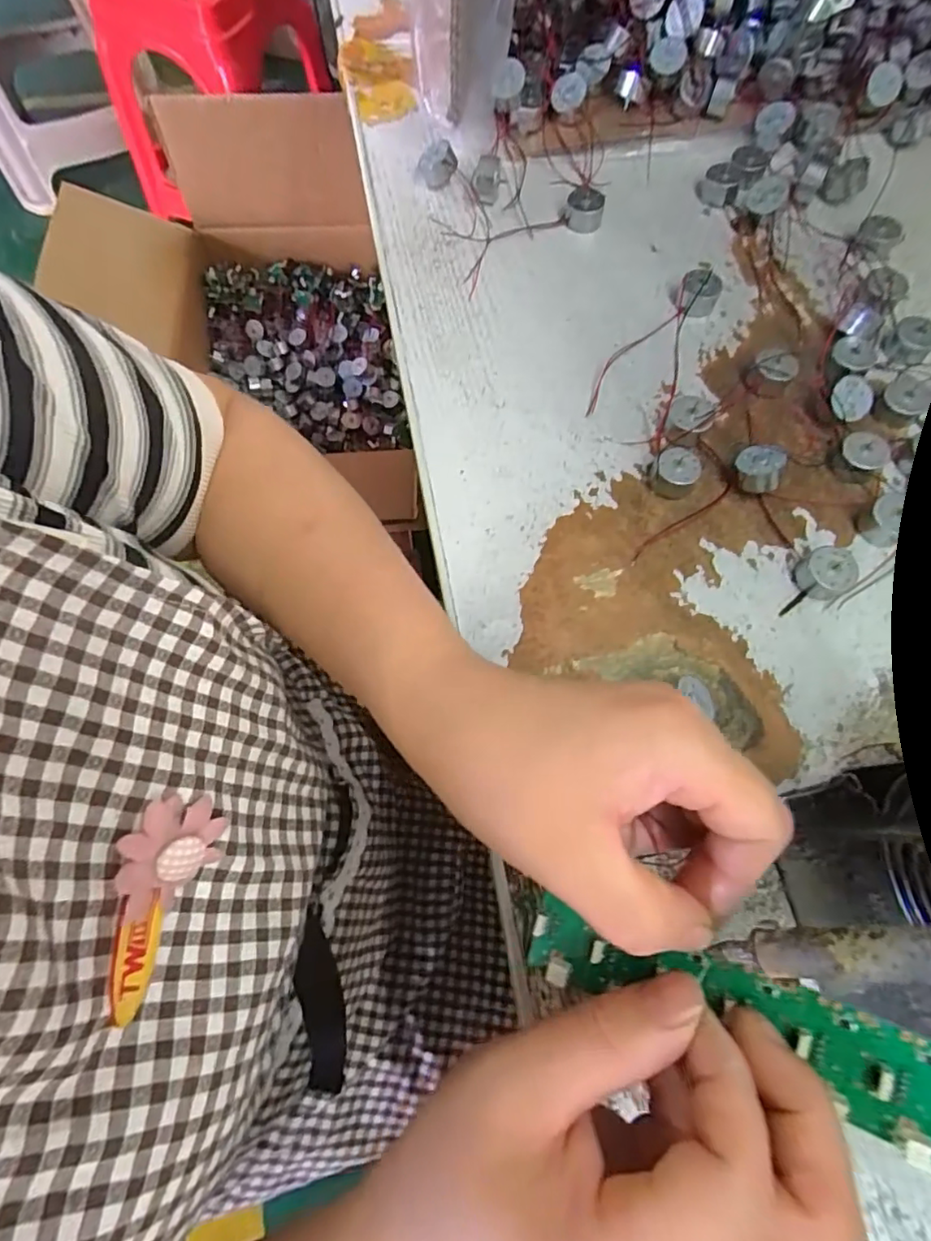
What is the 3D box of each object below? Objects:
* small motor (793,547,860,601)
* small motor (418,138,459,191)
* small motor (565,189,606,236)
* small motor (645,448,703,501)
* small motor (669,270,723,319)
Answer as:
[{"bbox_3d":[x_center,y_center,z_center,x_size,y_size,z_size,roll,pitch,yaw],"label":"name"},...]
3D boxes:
[{"bbox_3d":[0.176,-0.023,0.274,0.021,0.016,0.023,-1,71,2],"label":"small motor"},{"bbox_3d":[-0.018,-0.299,0.371,0.025,0.023,0.020,-5,71,1],"label":"small motor"},{"bbox_3d":[0.076,-0.261,0.357,0.023,0.015,0.022,-1,71,2],"label":"small motor"},{"bbox_3d":[0.109,-0.078,0.296,0.024,0.014,0.024,-1,71,2],"label":"small motor"},{"bbox_3d":[0.136,-0.193,0.332,0.026,0.019,0.023,24,74,10],"label":"small motor"}]

